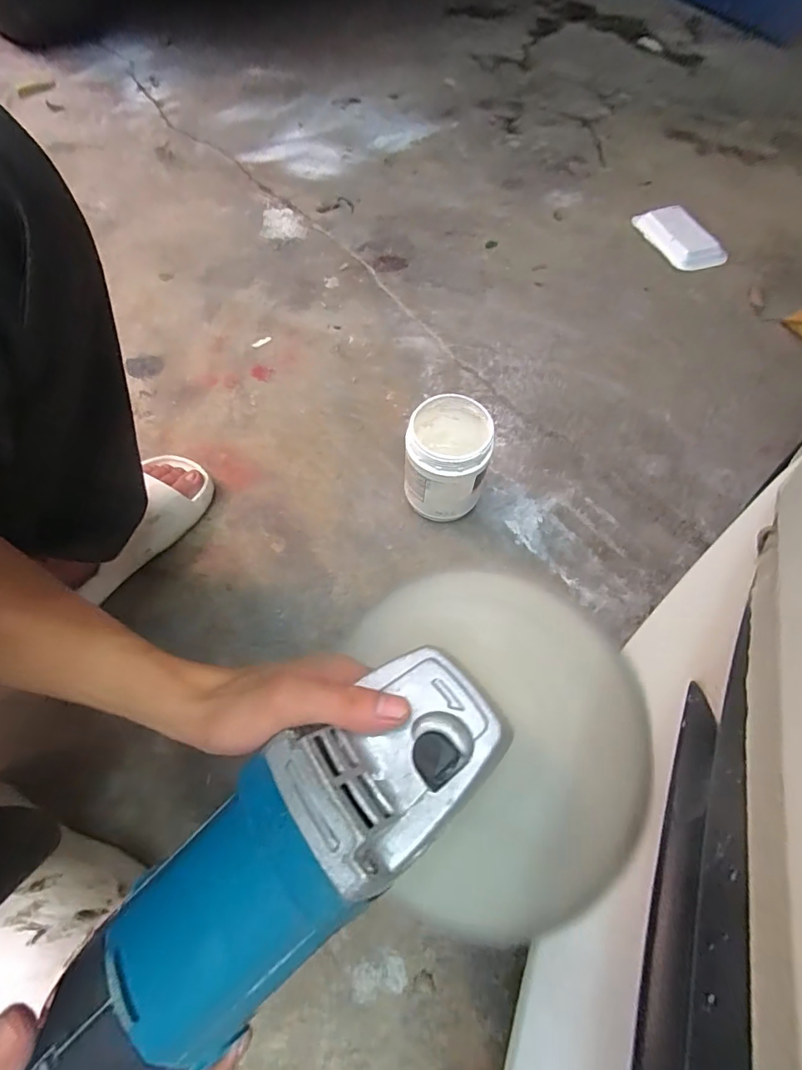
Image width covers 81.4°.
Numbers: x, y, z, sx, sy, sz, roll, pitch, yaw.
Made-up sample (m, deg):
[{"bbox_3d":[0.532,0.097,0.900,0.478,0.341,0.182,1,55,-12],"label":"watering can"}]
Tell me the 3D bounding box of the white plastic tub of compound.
[{"bbox_3d":[0.057,-0.090,0.574,0.093,0.134,0.104,15,64,3],"label":"white plastic tub of compound"}]

